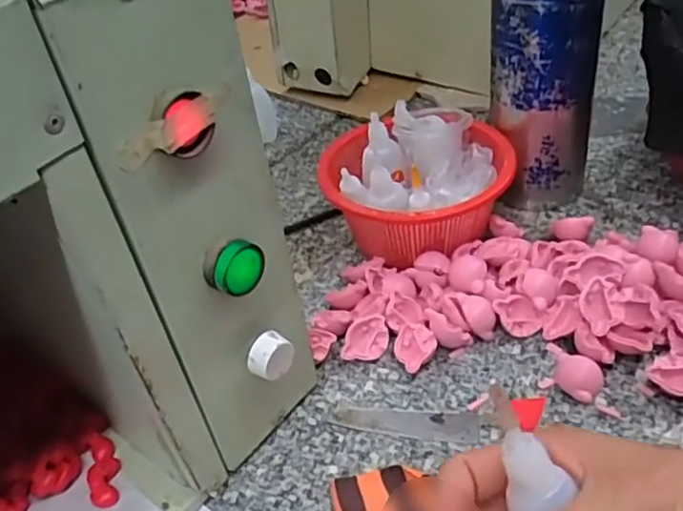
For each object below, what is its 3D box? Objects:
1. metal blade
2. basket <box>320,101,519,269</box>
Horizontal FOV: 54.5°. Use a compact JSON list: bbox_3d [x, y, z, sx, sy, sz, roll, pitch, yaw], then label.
[{"bbox_3d":[0.040,0.105,0.417,0.092,0.004,0.022,1,39,12],"label":"metal blade"},{"bbox_3d":[0.060,-0.048,0.530,0.146,0.084,0.137,3,40,14],"label":"basket"}]

